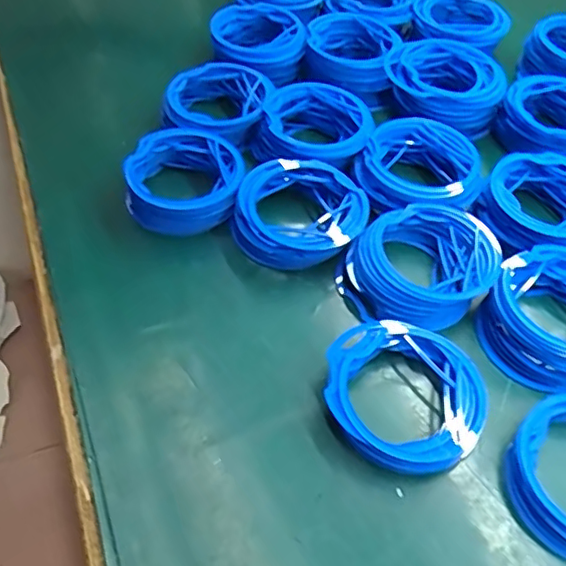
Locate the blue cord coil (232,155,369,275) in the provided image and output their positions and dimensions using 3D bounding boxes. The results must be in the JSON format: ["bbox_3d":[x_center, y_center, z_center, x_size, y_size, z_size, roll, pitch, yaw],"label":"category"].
[{"bbox_3d":[0.013,-0.057,0.471,0.103,0.039,0.095,2,51,-3],"label":"blue cord coil"}]

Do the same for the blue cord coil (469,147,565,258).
[{"bbox_3d":[0.223,-0.064,0.489,0.098,0.044,0.093,2,51,-2],"label":"blue cord coil"}]

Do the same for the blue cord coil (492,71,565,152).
[{"bbox_3d":[0.263,-0.155,0.555,0.102,0.048,0.093,2,51,-3],"label":"blue cord coil"}]

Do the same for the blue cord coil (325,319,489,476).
[{"bbox_3d":[0.080,0.073,0.385,0.104,0.027,0.097,2,51,-3],"label":"blue cord coil"}]

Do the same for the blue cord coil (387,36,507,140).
[{"bbox_3d":[0.157,-0.196,0.575,0.110,0.048,0.083,3,51,-2],"label":"blue cord coil"}]

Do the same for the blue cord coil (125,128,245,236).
[{"bbox_3d":[-0.082,-0.088,0.491,0.096,0.048,0.095,2,51,-3],"label":"blue cord coil"}]

